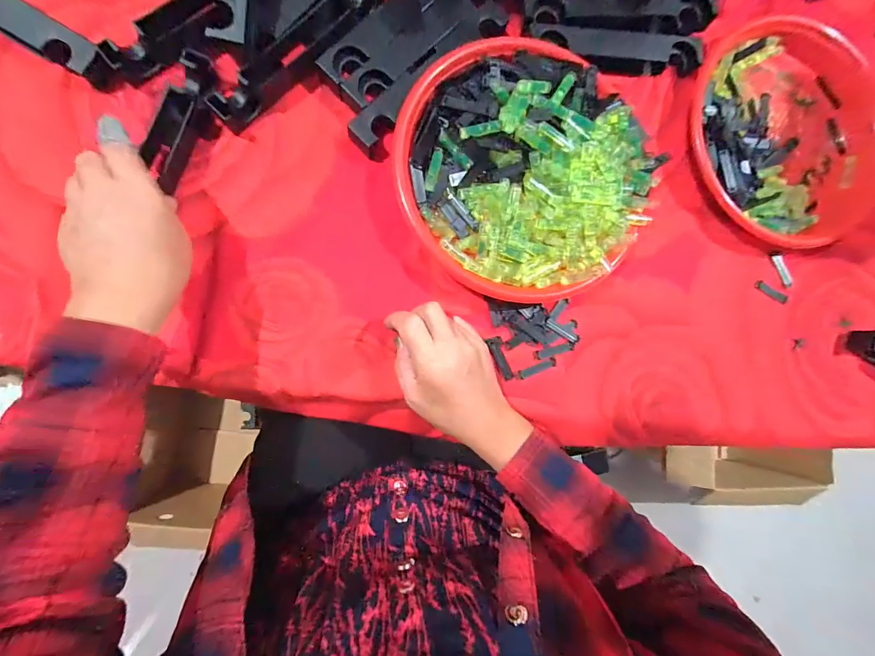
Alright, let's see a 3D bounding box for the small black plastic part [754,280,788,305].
[{"bbox_3d":[0.389,-0.041,0.446,0.042,0.004,0.012,29,84,-8],"label":"small black plastic part"}]

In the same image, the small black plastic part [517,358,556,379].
[{"bbox_3d":[0.103,0.042,0.395,0.044,0.004,0.009,-20,92,-10],"label":"small black plastic part"}]

